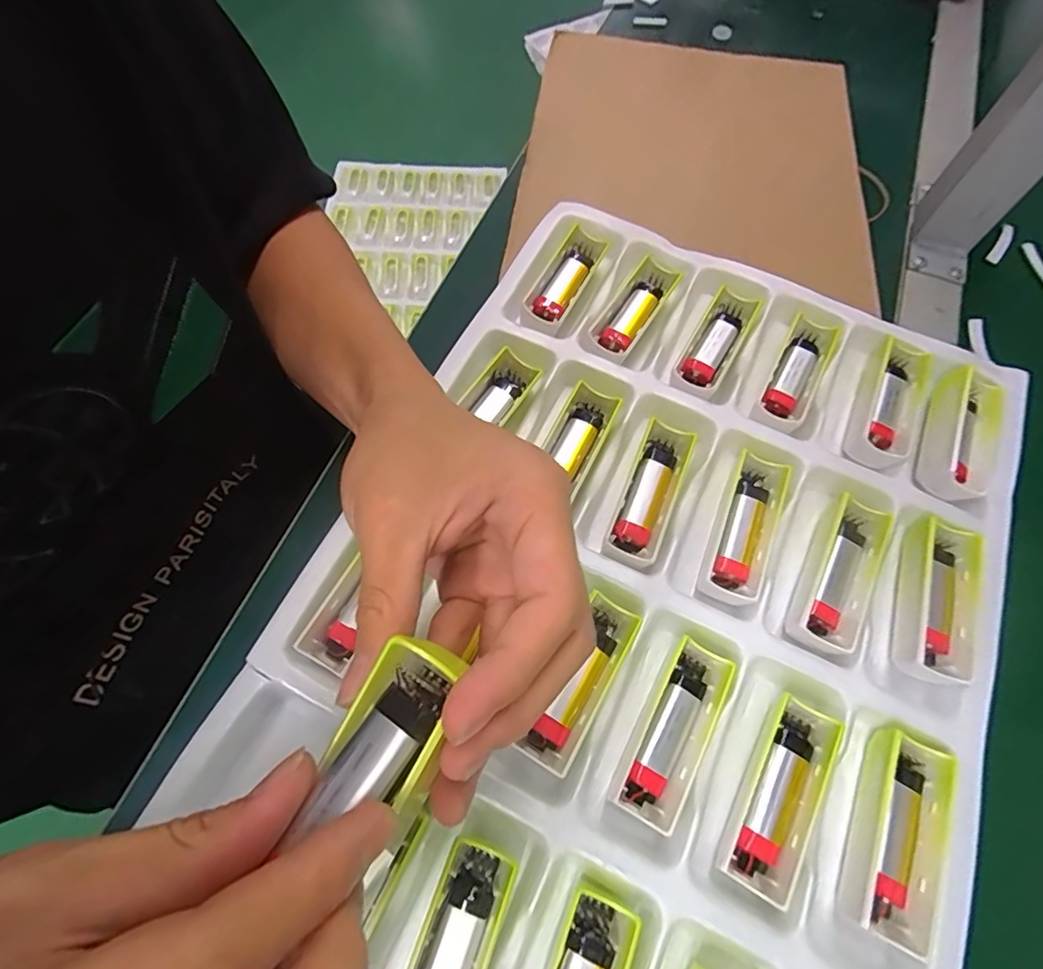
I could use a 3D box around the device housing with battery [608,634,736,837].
[{"bbox_3d":[0.070,0.114,0.254,0.029,0.017,0.078,29,68,11],"label":"device housing with battery"}]

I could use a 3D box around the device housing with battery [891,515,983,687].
[{"bbox_3d":[0.212,0.059,0.280,0.030,0.020,0.080,18,66,7],"label":"device housing with battery"}]

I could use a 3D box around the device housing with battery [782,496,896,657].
[{"bbox_3d":[0.164,0.047,0.282,0.030,0.020,0.078,25,67,9],"label":"device housing with battery"}]

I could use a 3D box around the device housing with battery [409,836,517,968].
[{"bbox_3d":[-0.028,0.187,0.216,0.028,0.019,0.078,19,66,7],"label":"device housing with battery"}]

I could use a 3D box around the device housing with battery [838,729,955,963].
[{"bbox_3d":[0.161,0.150,0.236,0.032,0.016,0.078,22,67,9],"label":"device housing with battery"}]

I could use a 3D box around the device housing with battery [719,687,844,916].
[{"bbox_3d":[0.113,0.136,0.241,0.029,0.016,0.078,30,68,11],"label":"device housing with battery"}]

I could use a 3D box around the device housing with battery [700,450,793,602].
[{"bbox_3d":[0.118,0.024,0.293,0.029,0.019,0.078,22,67,8],"label":"device housing with battery"}]

